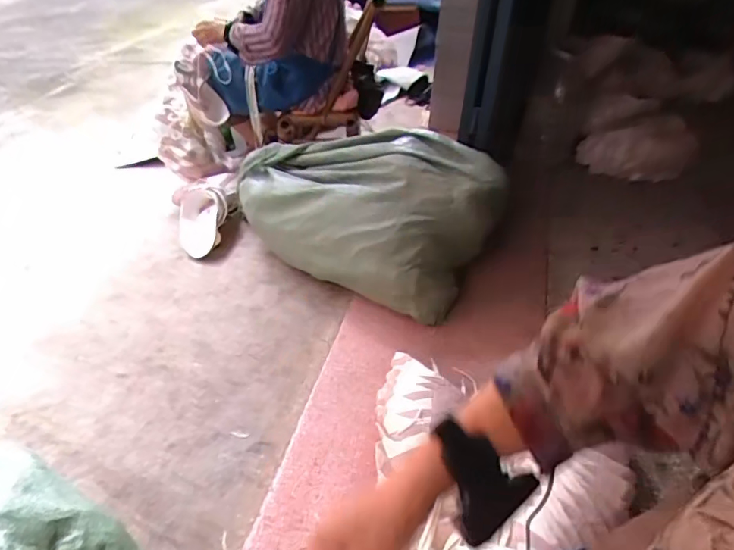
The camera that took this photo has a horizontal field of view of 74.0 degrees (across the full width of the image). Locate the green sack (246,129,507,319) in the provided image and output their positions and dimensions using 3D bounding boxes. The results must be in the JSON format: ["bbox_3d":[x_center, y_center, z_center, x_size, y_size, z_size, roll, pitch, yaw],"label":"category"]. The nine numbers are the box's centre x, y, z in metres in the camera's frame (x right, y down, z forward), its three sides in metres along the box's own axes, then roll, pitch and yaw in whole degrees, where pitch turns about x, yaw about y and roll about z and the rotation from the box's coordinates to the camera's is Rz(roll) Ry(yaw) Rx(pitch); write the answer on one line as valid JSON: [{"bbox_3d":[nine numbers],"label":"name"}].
[{"bbox_3d":[-0.025,-0.192,1.303,0.697,0.296,0.377,18,45,18],"label":"green sack"}]

